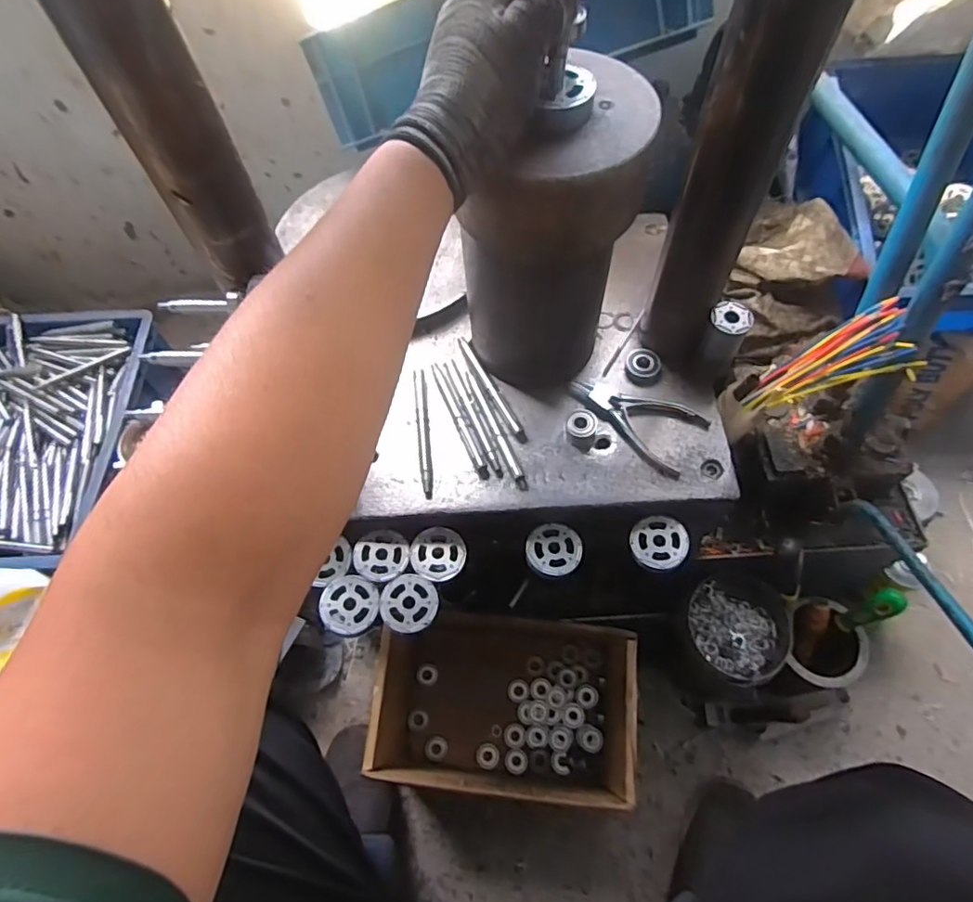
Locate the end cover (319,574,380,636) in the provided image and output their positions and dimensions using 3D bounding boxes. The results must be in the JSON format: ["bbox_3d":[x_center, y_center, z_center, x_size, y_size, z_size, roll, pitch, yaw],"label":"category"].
[{"bbox_3d":[-0.123,0.138,0.513,0.051,0.010,0.052,8,62,7],"label":"end cover"}]

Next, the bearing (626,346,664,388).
[{"bbox_3d":[0.161,-0.087,0.587,0.035,0.012,0.040,14,63,10],"label":"bearing"}]

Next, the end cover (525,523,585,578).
[{"bbox_3d":[0.064,0.093,0.541,0.052,0.006,0.052,10,63,8],"label":"end cover"}]

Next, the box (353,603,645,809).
[{"bbox_3d":[0.025,0.338,0.760,0.300,0.214,0.194,4,62,5],"label":"box"}]

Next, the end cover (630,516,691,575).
[{"bbox_3d":[0.162,0.087,0.535,0.052,0.013,0.049,14,63,10],"label":"end cover"}]

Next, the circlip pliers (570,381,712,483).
[{"bbox_3d":[0.148,-0.039,0.560,0.134,0.012,0.073,41,71,21],"label":"circlip pliers"}]

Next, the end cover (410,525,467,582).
[{"bbox_3d":[-0.046,0.097,0.543,0.050,0.009,0.049,23,65,15],"label":"end cover"}]

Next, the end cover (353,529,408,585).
[{"bbox_3d":[-0.099,0.098,0.536,0.049,0.007,0.048,7,62,7],"label":"end cover"}]

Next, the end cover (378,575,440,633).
[{"bbox_3d":[-0.070,0.138,0.518,0.050,0.005,0.052,7,62,7],"label":"end cover"}]

